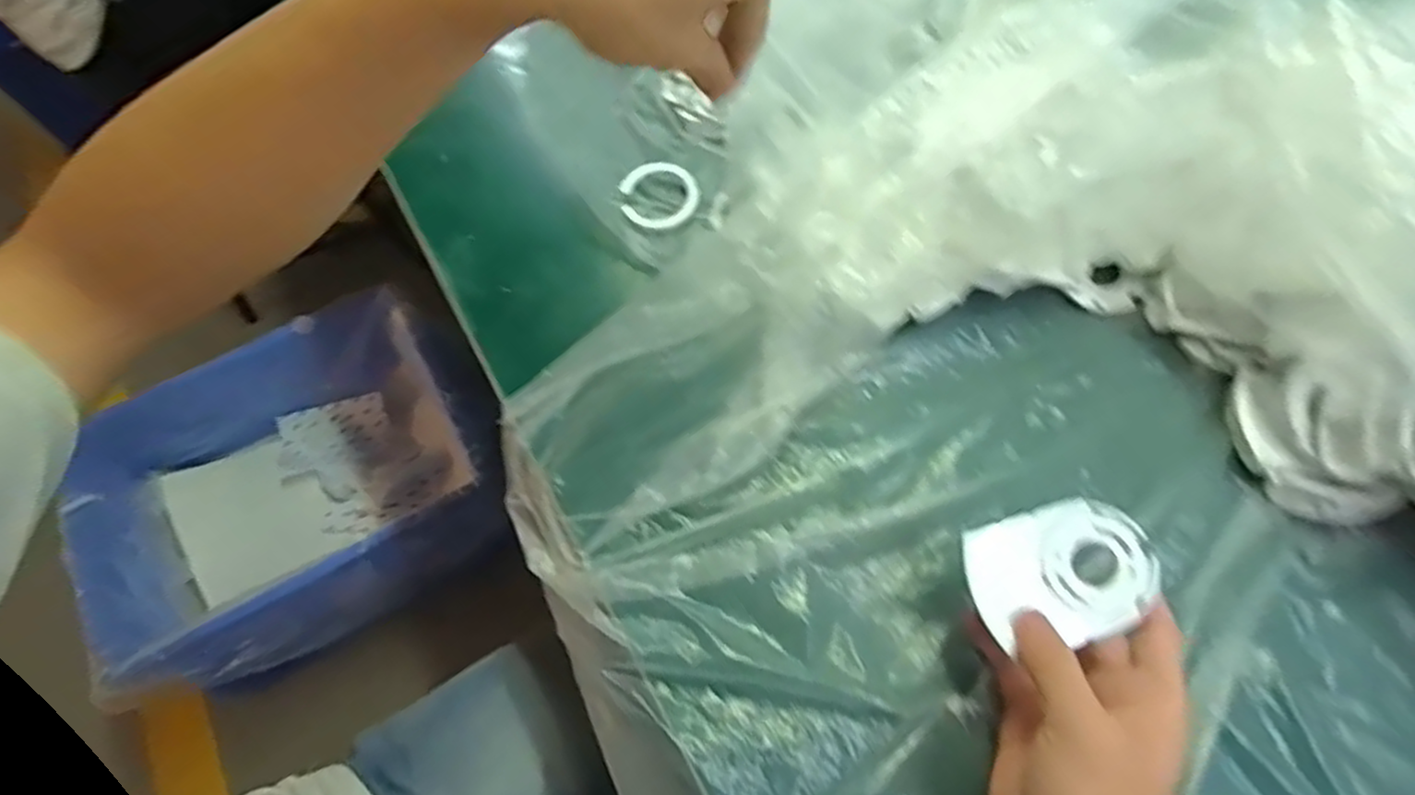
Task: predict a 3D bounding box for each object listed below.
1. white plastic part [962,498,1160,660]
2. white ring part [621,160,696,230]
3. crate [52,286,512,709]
[{"bbox_3d":[0.160,0.079,0.330,0.083,0.011,0.058,-12,65,-5],"label":"white plastic part"},{"bbox_3d":[-0.032,-0.135,0.490,0.050,0.004,0.055,-6,63,-1],"label":"white ring part"},{"bbox_3d":[-0.616,0.140,1.146,0.562,0.237,0.445,-28,66,-11],"label":"crate"}]

